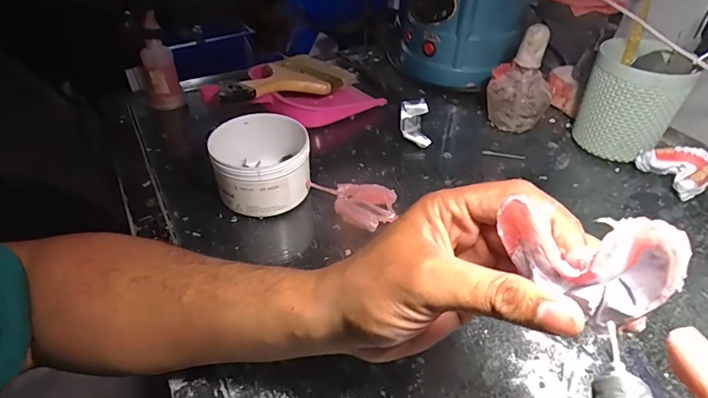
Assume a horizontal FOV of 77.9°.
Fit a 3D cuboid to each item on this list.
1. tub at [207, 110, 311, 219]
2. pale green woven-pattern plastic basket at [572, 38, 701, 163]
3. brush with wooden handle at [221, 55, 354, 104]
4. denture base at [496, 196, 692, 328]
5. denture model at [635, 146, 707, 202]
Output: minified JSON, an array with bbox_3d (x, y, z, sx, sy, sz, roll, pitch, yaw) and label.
[{"bbox_3d":[-0.091,-0.032,0.432,0.085,0.066,0.093,-10,42,-13],"label":"tub"},{"bbox_3d":[0.304,-0.105,0.488,0.092,0.113,0.083,27,47,26],"label":"pale green woven-pattern plastic basket"},{"bbox_3d":[-0.087,-0.150,0.556,0.088,0.028,0.219,23,33,23],"label":"brush with wooden handle"},{"bbox_3d":[0.089,0.020,0.172,0.064,0.045,0.017,29,48,29],"label":"denture base"},{"bbox_3d":[0.343,-0.030,0.462,0.050,0.035,0.062,-15,43,-18],"label":"denture model"}]

